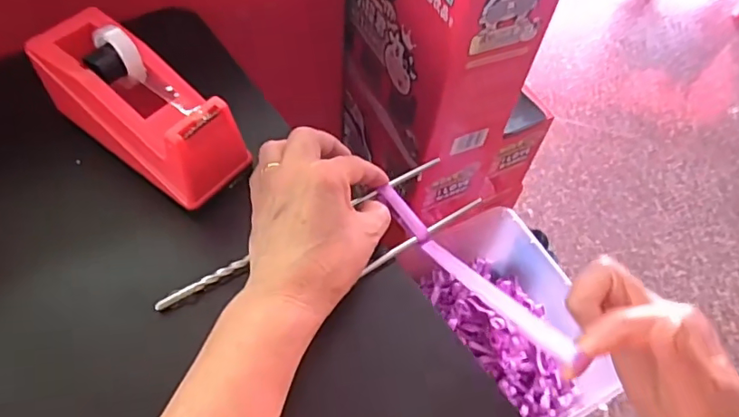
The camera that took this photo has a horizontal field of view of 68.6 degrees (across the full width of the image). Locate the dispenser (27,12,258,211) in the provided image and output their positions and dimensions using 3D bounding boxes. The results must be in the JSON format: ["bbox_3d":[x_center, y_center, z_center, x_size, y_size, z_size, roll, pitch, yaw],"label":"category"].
[{"bbox_3d":[-0.159,-0.073,0.372,0.155,0.062,0.065,34,60,17],"label":"dispenser"}]

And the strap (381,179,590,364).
[{"bbox_3d":[0.058,0.035,0.340,0.010,0.021,0.167,-25,41,-20],"label":"strap"}]

